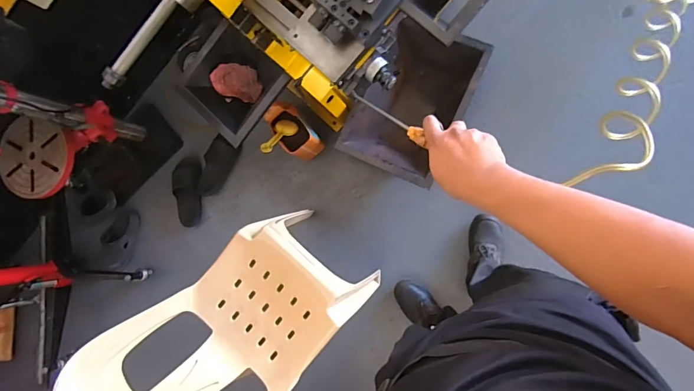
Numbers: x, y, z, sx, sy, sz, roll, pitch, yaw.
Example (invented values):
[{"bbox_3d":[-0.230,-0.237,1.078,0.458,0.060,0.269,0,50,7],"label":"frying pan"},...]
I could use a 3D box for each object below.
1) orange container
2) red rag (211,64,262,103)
[{"bbox_3d":[-0.179,-0.212,1.330,0.112,0.226,0.161,-37,82,8],"label":"orange container"},{"bbox_3d":[-0.347,-0.358,1.214,0.159,0.040,0.105,15,92,8],"label":"red rag"}]

